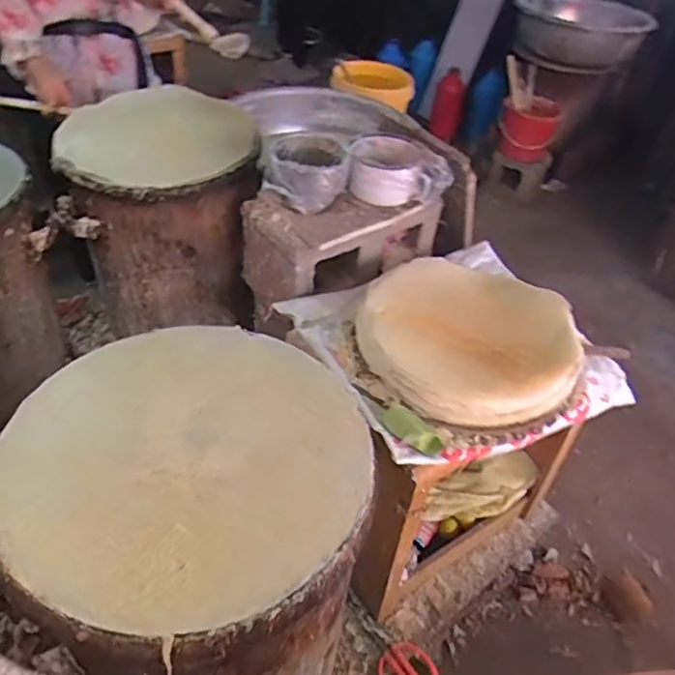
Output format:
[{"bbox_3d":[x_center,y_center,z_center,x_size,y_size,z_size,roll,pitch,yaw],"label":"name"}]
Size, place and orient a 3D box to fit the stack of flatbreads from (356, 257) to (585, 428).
[{"bbox_3d":[0.235,-0.017,1.060,0.367,0.067,0.374,21,44,15],"label":"stack of flatbreads"}]

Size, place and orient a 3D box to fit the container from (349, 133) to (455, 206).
[{"bbox_3d":[0.123,-0.325,1.188,0.199,0.087,0.130,7,42,0],"label":"container"}]

